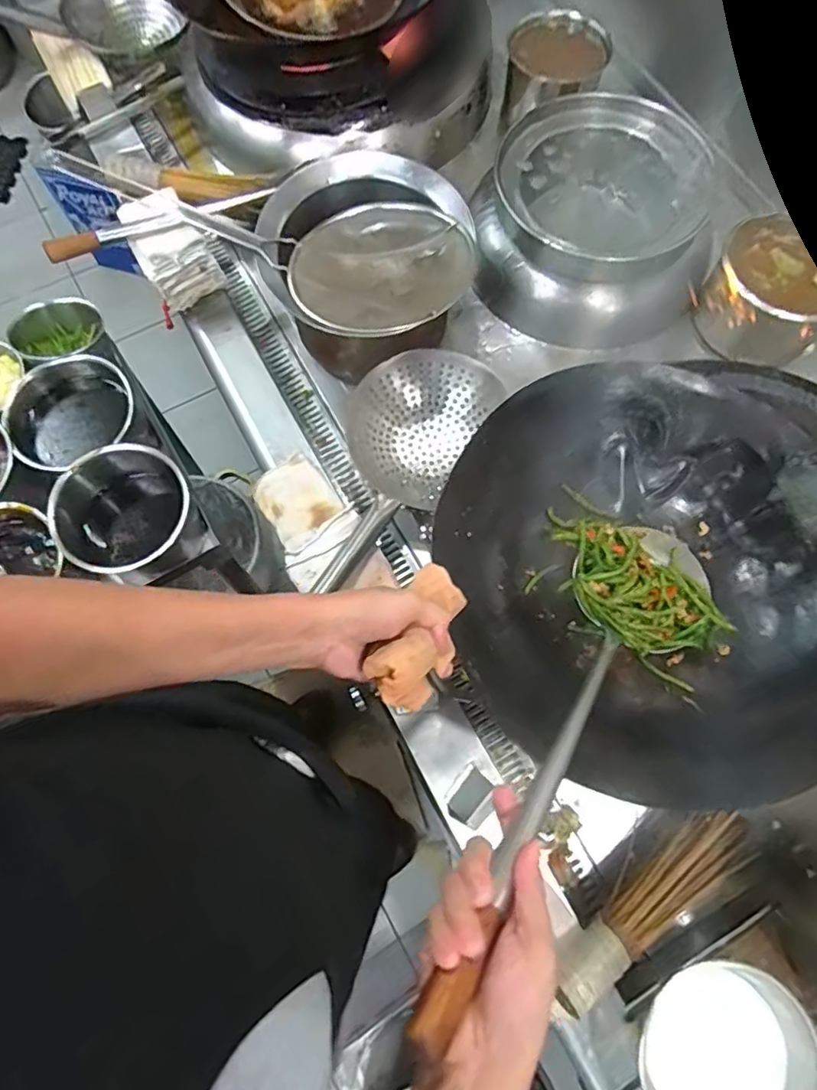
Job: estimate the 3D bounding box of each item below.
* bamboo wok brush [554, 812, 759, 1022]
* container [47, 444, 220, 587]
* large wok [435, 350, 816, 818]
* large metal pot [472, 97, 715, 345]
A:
[{"bbox_3d":[0.261,0.381,0.637,0.274,0.053,0.074,-29,75,-11],"label":"bamboo wok brush"},{"bbox_3d":[-0.346,-0.029,0.756,0.142,0.139,0.148,1,72,-2],"label":"container"},{"bbox_3d":[0.259,0.031,0.620,0.419,0.137,0.419,-20,73,-8],"label":"large wok"},{"bbox_3d":[0.269,-0.486,0.900,0.306,0.193,0.305,1,72,-2],"label":"large metal pot"}]

